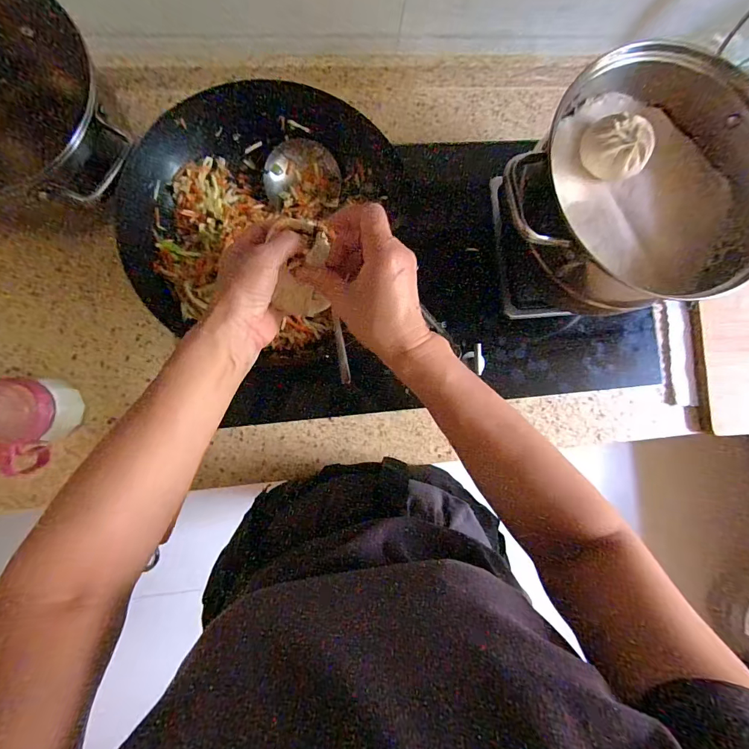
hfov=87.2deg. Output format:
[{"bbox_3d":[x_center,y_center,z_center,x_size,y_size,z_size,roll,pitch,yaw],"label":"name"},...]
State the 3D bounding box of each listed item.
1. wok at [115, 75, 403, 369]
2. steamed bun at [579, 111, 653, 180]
[{"bbox_3d":[-0.133,-0.187,0.468,0.288,0.075,0.311,0,86,-6],"label":"wok"},{"bbox_3d":[0.274,-0.256,0.448,0.070,0.045,0.068,0,86,-6],"label":"steamed bun"}]

